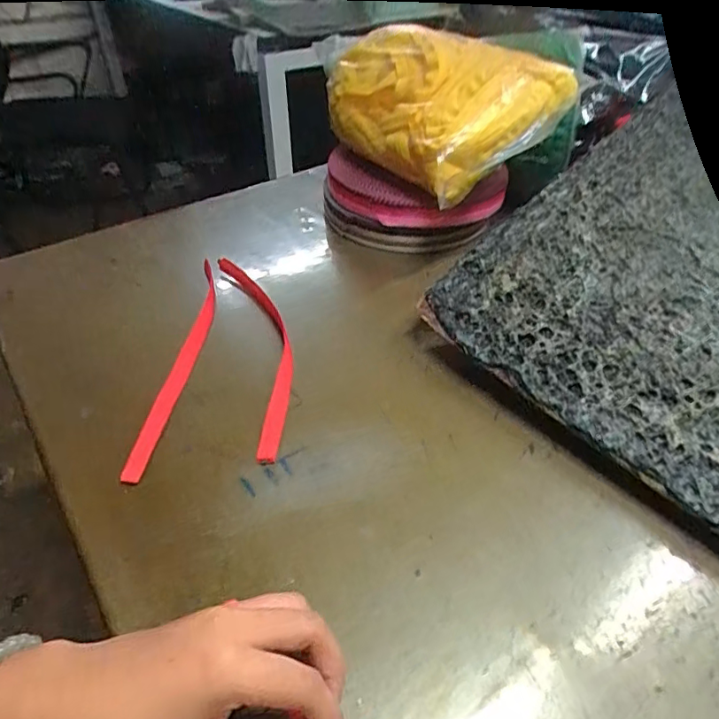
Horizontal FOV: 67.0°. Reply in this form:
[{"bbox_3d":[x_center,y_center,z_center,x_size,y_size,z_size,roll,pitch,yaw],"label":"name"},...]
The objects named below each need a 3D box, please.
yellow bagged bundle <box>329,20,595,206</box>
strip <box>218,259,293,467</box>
[{"bbox_3d":[0.086,-0.266,0.556,0.164,0.102,0.204,-25,48,-26],"label":"yellow bagged bundle"},{"bbox_3d":[-0.085,-0.017,0.468,0.043,0.016,0.257,-11,43,-12],"label":"strip"}]

